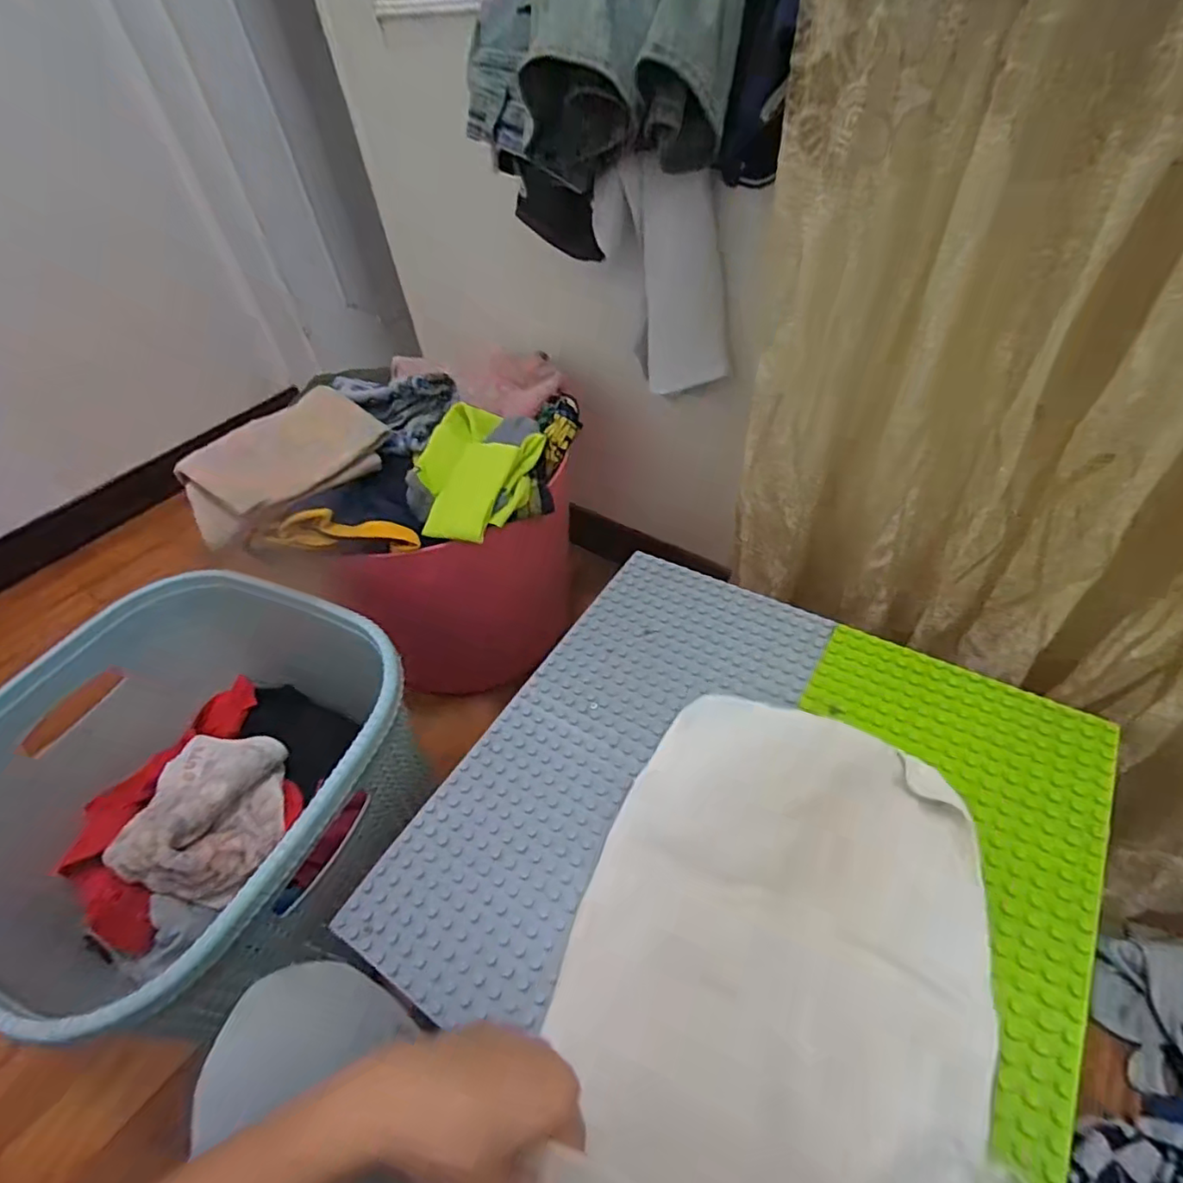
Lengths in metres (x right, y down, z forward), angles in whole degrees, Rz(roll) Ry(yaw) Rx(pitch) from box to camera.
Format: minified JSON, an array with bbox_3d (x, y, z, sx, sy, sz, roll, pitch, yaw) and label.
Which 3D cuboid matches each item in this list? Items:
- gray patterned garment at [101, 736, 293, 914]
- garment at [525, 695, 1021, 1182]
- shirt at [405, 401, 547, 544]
[{"bbox_3d":[-0.438,0.249,0.697,0.148,0.088,0.188,-4,47,3],"label":"gray patterned garment"},{"bbox_3d":[0.131,0.264,0.441,0.281,0.041,0.377,14,50,19],"label":"garment"},{"bbox_3d":[-0.151,-0.158,0.767,0.157,0.047,0.196,13,63,15],"label":"shirt"}]

